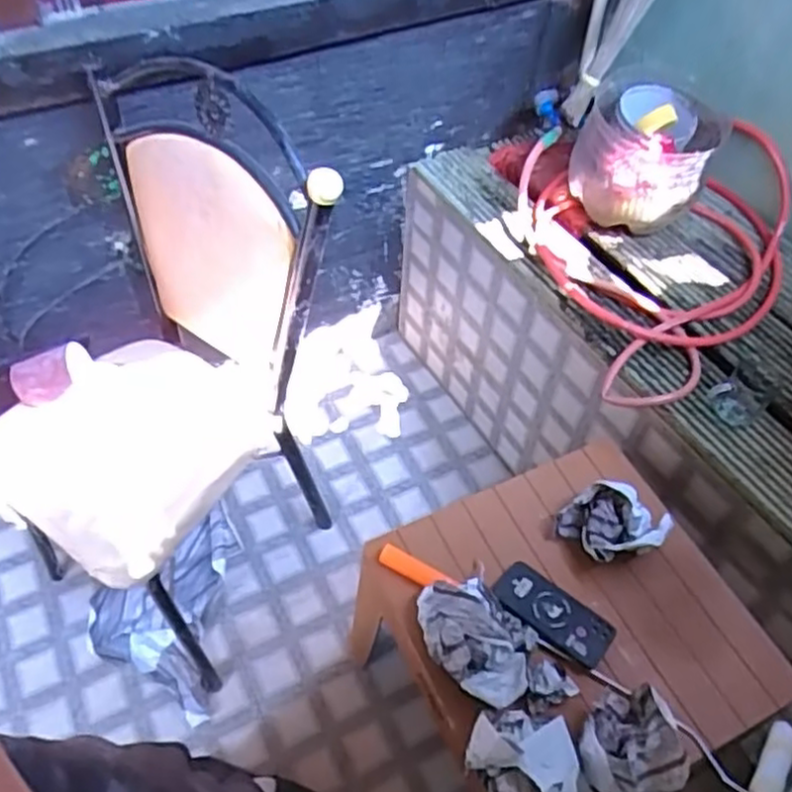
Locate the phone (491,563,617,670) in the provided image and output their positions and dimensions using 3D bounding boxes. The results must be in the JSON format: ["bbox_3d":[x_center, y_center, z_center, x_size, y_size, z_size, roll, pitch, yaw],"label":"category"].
[{"bbox_3d":[0.218,0.304,1.020,0.171,0.013,0.085,33,58,19],"label":"phone"}]

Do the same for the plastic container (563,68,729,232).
[{"bbox_3d":[0.439,-0.426,1.302,0.243,0.212,0.188,19,54,10],"label":"plastic container"}]

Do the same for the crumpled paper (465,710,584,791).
[{"bbox_3d":[0.163,0.446,0.855,0.121,0.090,0.169,-23,58,-20],"label":"crumpled paper"}]

